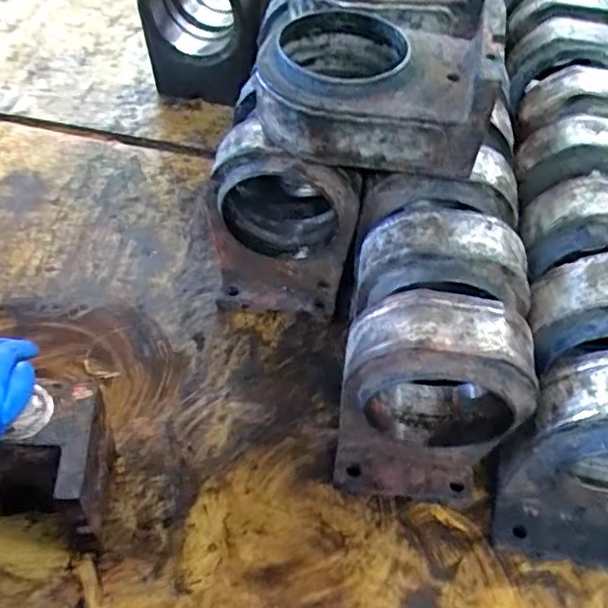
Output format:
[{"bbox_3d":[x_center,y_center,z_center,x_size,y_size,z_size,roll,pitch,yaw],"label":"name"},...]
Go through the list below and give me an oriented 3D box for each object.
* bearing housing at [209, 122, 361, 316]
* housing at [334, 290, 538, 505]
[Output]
[{"bbox_3d":[-0.031,-0.133,0.966,0.218,0.322,0.167,7,52,1],"label":"bearing housing"},{"bbox_3d":[0.155,0.132,0.766,0.210,0.311,0.135,6,52,0],"label":"housing"}]

